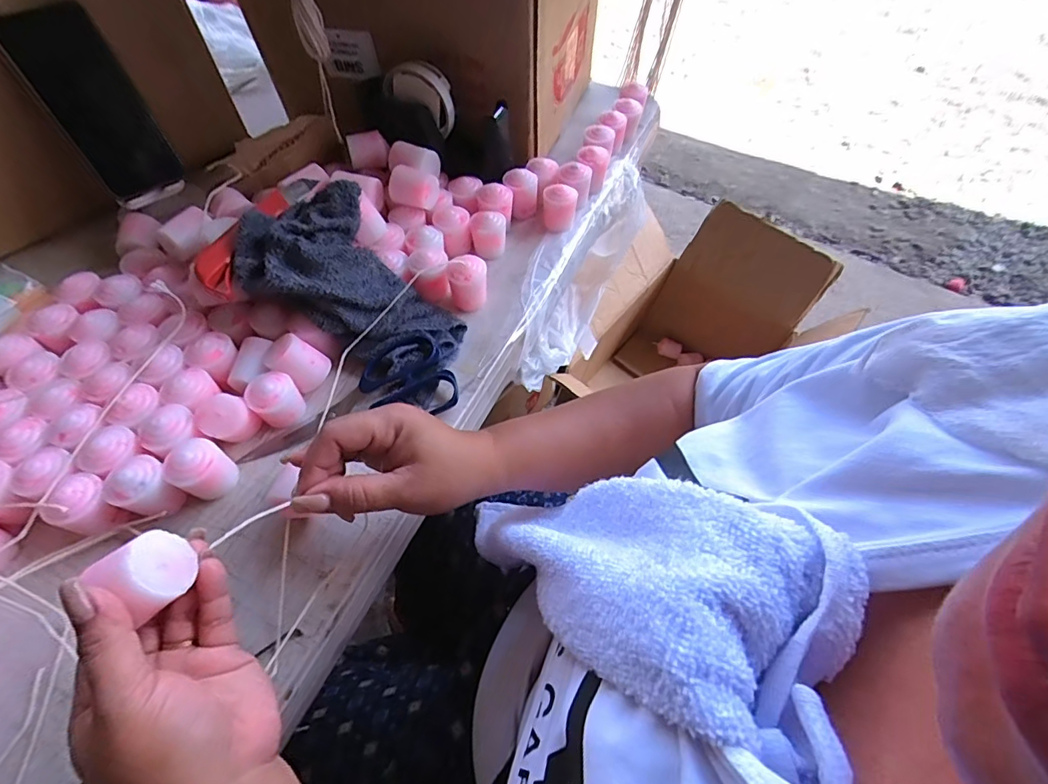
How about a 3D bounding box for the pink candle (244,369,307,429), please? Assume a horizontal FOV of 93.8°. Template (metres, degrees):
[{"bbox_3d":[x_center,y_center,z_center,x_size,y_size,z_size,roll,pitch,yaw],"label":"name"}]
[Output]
[{"bbox_3d":[-0.207,0.006,0.408,0.035,0.038,0.037,0,57,0],"label":"pink candle"}]

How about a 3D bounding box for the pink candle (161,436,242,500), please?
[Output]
[{"bbox_3d":[-0.246,0.057,0.373,0.038,0.042,0.037,0,57,0],"label":"pink candle"}]

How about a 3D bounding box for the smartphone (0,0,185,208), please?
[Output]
[{"bbox_3d":[-0.413,-0.272,0.480,0.076,0.161,0.013,-34,38,-20],"label":"smartphone"}]

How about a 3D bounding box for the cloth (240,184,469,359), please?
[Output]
[{"bbox_3d":[-0.146,-0.104,0.443,0.177,0.092,0.116,16,59,10],"label":"cloth"}]

